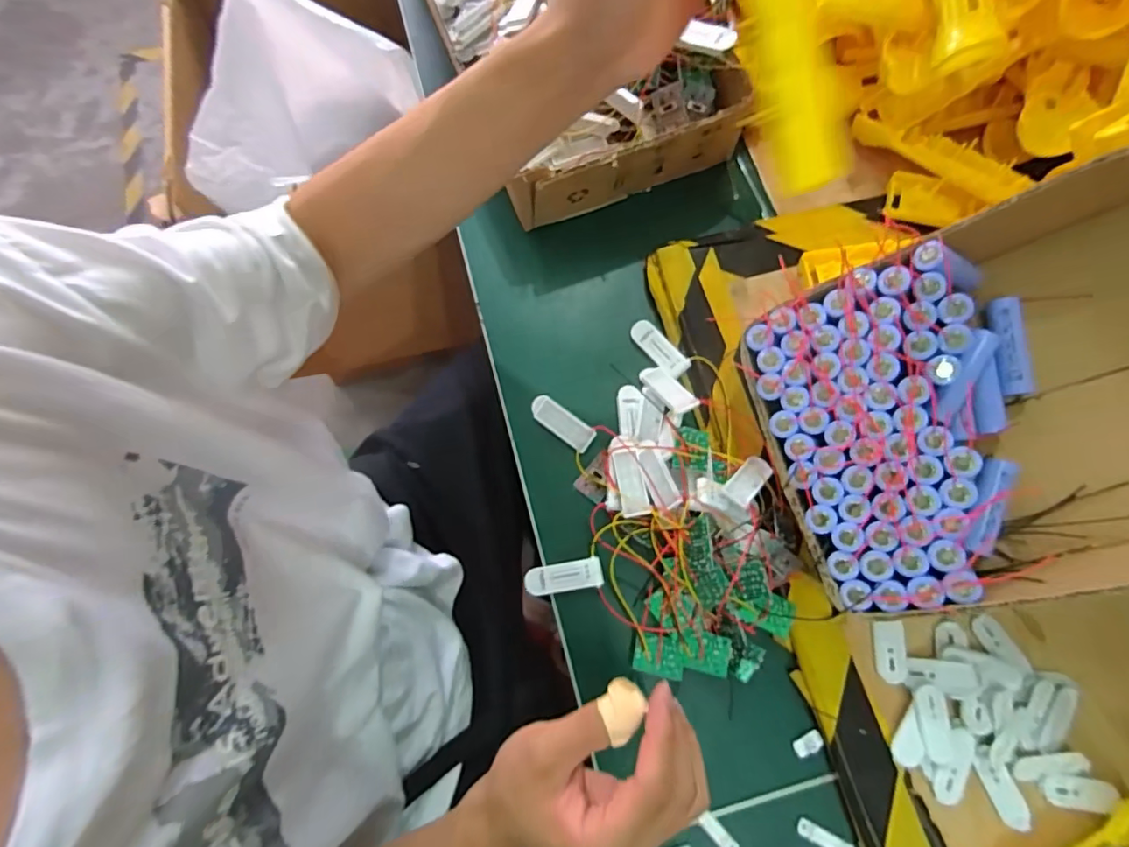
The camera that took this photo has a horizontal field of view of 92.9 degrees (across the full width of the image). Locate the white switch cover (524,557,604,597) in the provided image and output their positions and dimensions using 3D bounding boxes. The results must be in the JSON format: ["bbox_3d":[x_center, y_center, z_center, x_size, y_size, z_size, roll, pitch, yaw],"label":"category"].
[{"bbox_3d":[-0.001,0.116,0.402,0.059,0.004,0.021,-13,74,10],"label":"white switch cover"}]

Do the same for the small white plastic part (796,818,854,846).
[{"bbox_3d":[0.174,0.278,0.356,0.039,0.004,0.012,25,75,7],"label":"small white plastic part"}]

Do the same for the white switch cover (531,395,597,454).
[{"bbox_3d":[-0.002,-0.001,0.433,0.057,0.006,0.021,39,78,11],"label":"white switch cover"}]

